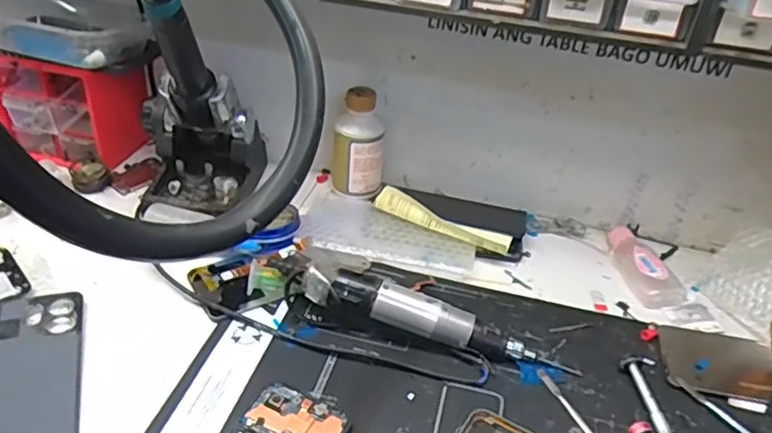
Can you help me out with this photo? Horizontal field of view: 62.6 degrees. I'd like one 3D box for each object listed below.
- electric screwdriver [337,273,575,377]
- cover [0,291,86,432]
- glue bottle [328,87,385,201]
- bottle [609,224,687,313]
[{"bbox_3d":[0.054,0.090,0.518,0.201,0.024,0.023,21,37,1],"label":"electric screwdriver"},{"bbox_3d":[-0.269,0.119,0.476,0.076,0.011,0.164,-8,44,-16],"label":"cover"},{"bbox_3d":[-0.029,-0.080,0.672,0.050,0.114,0.043,-3,36,-11],"label":"glue bottle"},{"bbox_3d":[0.247,0.048,0.624,0.043,0.023,0.102,-7,37,-16],"label":"bottle"}]

